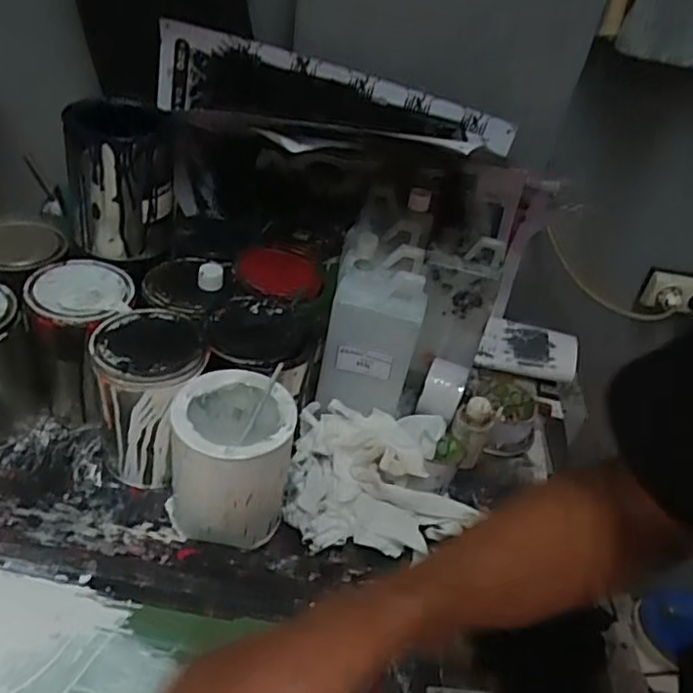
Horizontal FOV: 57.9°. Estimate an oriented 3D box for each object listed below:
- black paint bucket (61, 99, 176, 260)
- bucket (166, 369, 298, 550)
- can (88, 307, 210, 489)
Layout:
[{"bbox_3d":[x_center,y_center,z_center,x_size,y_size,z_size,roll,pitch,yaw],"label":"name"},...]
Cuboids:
[{"bbox_3d":[-0.245,-0.191,0.690,0.109,0.160,0.101,-3,40,-19],"label":"black paint bucket"},{"bbox_3d":[-0.115,0.106,0.607,0.115,0.146,0.118,3,37,-2],"label":"bucket"},{"bbox_3d":[-0.195,0.054,0.641,0.108,0.157,0.108,-7,40,-16],"label":"can"}]

